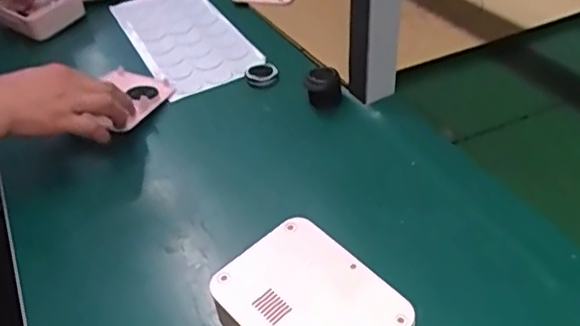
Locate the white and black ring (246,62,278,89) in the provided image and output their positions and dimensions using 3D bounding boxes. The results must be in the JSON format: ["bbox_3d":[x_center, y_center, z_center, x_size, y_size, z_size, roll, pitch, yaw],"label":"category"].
[{"bbox_3d":[-0.035,-0.110,0.752,0.039,0.014,0.045,-5,40,1],"label":"white and black ring"}]

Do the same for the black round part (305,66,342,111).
[{"bbox_3d":[0.039,-0.087,0.693,0.041,0.036,0.036,-3,40,3],"label":"black round part"}]

